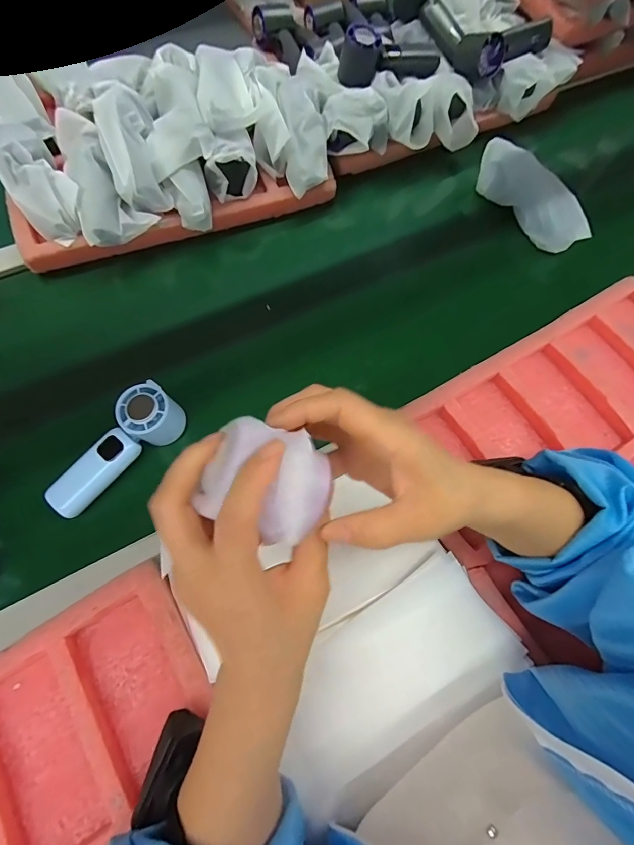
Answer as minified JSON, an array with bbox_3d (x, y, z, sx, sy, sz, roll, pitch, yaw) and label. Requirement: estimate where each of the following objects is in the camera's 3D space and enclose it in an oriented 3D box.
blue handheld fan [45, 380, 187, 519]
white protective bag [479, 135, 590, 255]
[{"bbox_3d":[-0.212,0.026,0.415,0.047,0.054,0.151,42,72,13],"label":"blue handheld fan"},{"bbox_3d":[0.312,-0.326,0.581,0.059,0.053,0.196,-31,72,-14],"label":"white protective bag"}]

